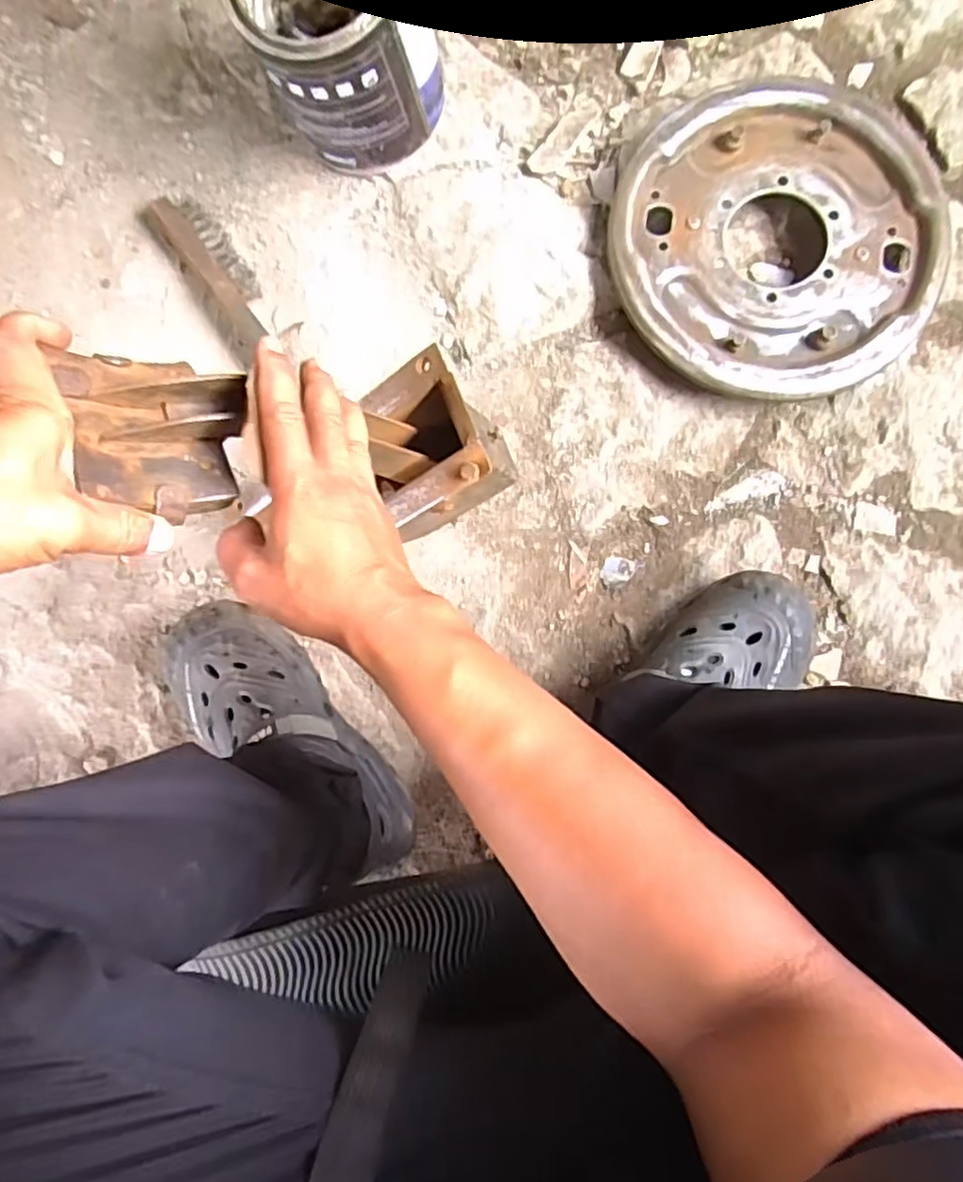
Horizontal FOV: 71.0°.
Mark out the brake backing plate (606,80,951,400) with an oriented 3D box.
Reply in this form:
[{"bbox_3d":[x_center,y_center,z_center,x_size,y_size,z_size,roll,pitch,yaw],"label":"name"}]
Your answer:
[{"bbox_3d":[0.272,-0.325,0.633,0.286,0.038,0.295,0,86,2],"label":"brake backing plate"}]

